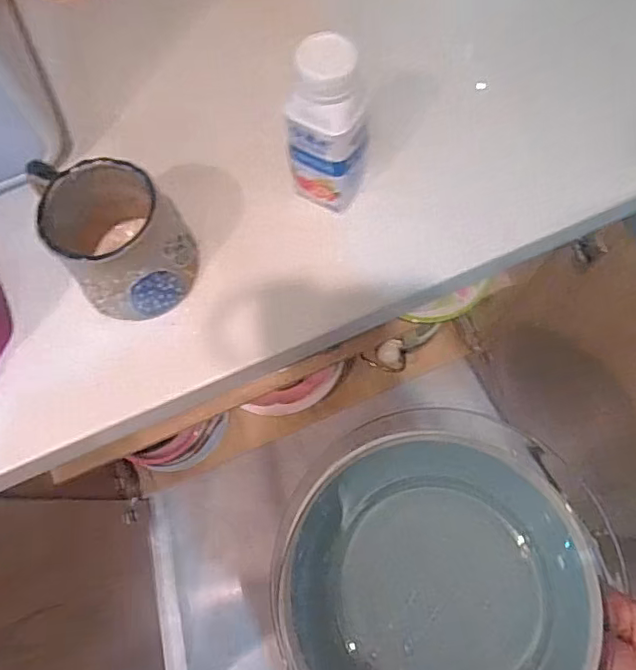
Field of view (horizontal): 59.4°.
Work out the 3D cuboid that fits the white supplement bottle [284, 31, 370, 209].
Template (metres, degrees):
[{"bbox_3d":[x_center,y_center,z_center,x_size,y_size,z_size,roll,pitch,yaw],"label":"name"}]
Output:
[{"bbox_3d":[0.012,-0.143,0.397,0.049,0.140,0.052,29,77,11],"label":"white supplement bottle"}]

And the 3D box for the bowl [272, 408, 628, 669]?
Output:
[{"bbox_3d":[0.074,0.153,0.355,0.191,0.059,0.210,0,77,0],"label":"bowl"}]

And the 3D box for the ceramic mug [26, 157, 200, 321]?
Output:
[{"bbox_3d":[-0.142,-0.066,0.406,0.088,0.097,0.091,-1,73,3],"label":"ceramic mug"}]

